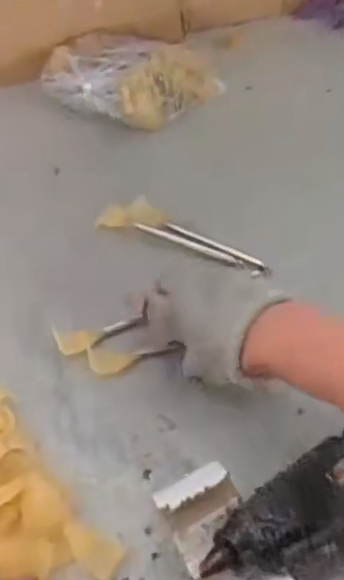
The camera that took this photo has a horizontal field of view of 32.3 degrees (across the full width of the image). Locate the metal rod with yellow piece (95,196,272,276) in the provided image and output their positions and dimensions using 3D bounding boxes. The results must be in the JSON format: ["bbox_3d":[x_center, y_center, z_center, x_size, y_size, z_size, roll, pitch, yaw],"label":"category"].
[{"bbox_3d":[0.010,-0.054,0.586,0.181,0.030,0.037,16,51,21],"label":"metal rod with yellow piece"}]

